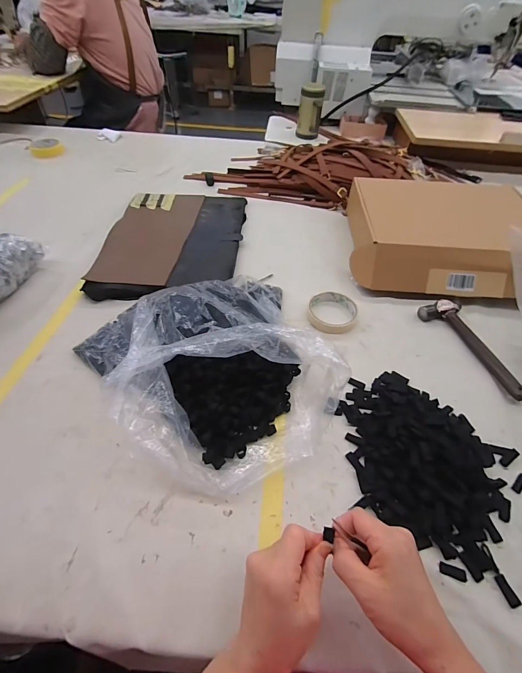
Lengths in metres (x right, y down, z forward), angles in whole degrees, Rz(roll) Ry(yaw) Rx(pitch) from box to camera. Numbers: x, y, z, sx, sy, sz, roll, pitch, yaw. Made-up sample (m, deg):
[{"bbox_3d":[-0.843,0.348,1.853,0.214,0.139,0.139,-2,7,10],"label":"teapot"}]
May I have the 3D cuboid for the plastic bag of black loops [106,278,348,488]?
[{"bbox_3d":[-0.054,0.020,0.432,0.288,0.107,0.320,-24,55,-21],"label":"plastic bag of black loops"}]

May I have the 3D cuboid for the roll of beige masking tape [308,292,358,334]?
[{"bbox_3d":[0.124,-0.041,0.545,0.083,0.018,0.087,1,50,-1],"label":"roll of beige masking tape"}]

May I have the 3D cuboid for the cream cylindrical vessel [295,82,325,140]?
[{"bbox_3d":[0.177,-0.806,1.140,0.084,0.149,0.069,9,50,5],"label":"cream cylindrical vessel"}]

